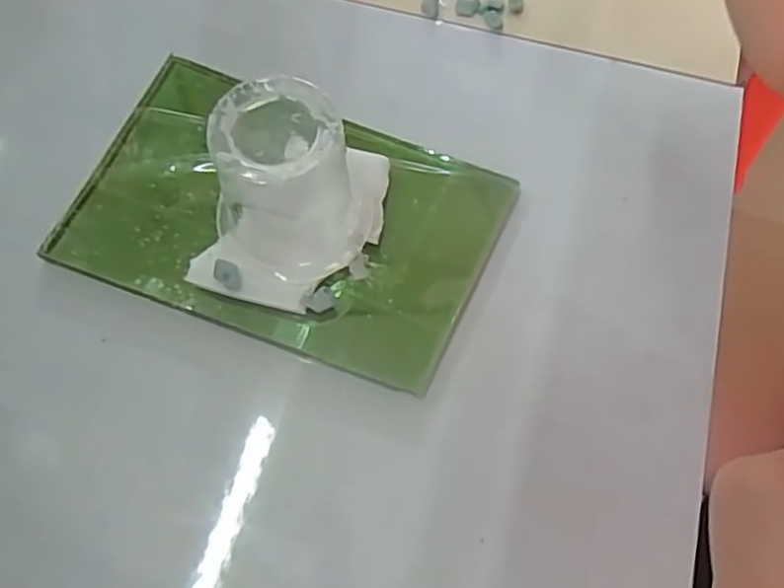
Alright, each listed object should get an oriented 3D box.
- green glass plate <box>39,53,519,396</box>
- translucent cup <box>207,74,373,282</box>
[{"bbox_3d":[-0.028,-0.021,0.171,0.104,0.005,0.066,22,68,8],"label":"green glass plate"},{"bbox_3d":[-0.022,-0.023,0.152,0.031,0.038,0.030,1,69,-2],"label":"translucent cup"}]

